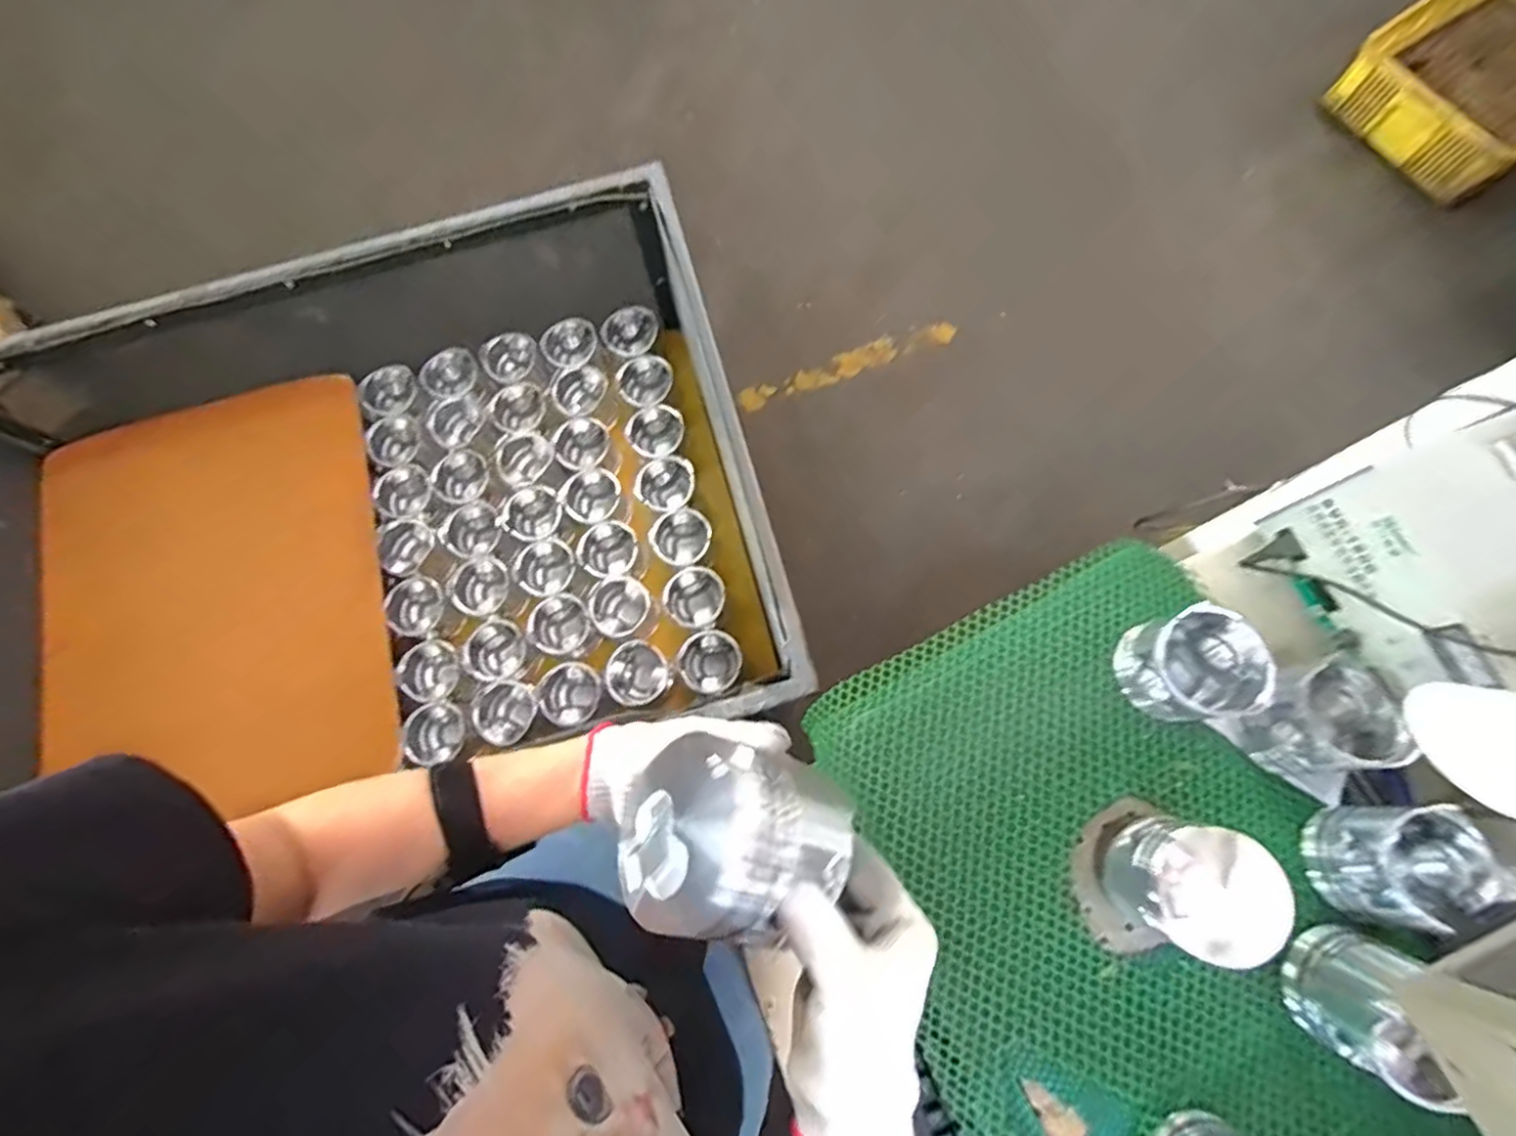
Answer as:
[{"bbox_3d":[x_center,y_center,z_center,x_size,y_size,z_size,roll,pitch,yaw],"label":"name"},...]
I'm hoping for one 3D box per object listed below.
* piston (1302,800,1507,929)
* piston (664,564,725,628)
[{"bbox_3d":[0.513,0.236,0.521,0.086,0.080,0.084,-1,75,2],"label":"piston"},{"bbox_3d":[-0.091,0.050,0.982,0.089,0.078,0.086,-42,78,-8],"label":"piston"}]

